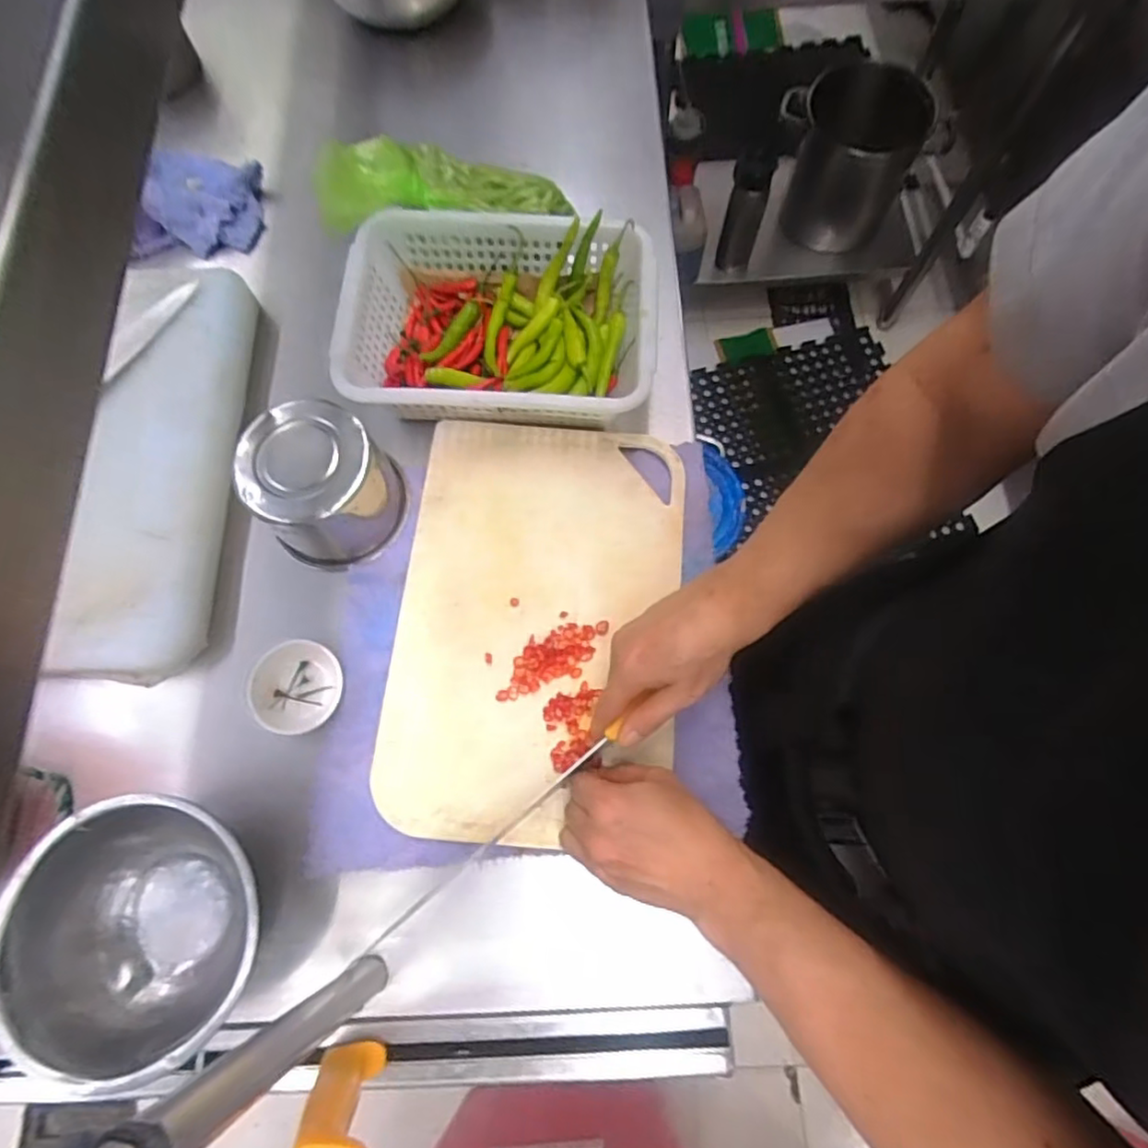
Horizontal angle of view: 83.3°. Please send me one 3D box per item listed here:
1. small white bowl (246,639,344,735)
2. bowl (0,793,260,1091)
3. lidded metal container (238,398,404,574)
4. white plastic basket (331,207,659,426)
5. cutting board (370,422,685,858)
[{"bbox_3d":[-0.223,0.091,0.517,0.065,0.020,0.070,0,72,2],"label":"small white bowl"},{"bbox_3d":[-0.290,0.243,0.448,0.152,0.088,0.162,0,72,2],"label":"bowl"},{"bbox_3d":[-0.204,-0.073,0.536,0.102,0.095,0.102,0,72,2],"label":"lidded metal container"},{"bbox_3d":[-0.064,-0.215,0.578,0.265,0.082,0.186,1,72,2],"label":"white plastic basket"},{"bbox_3d":[-0.030,0.033,0.533,0.224,0.020,0.339,5,72,3],"label":"cutting board"}]

